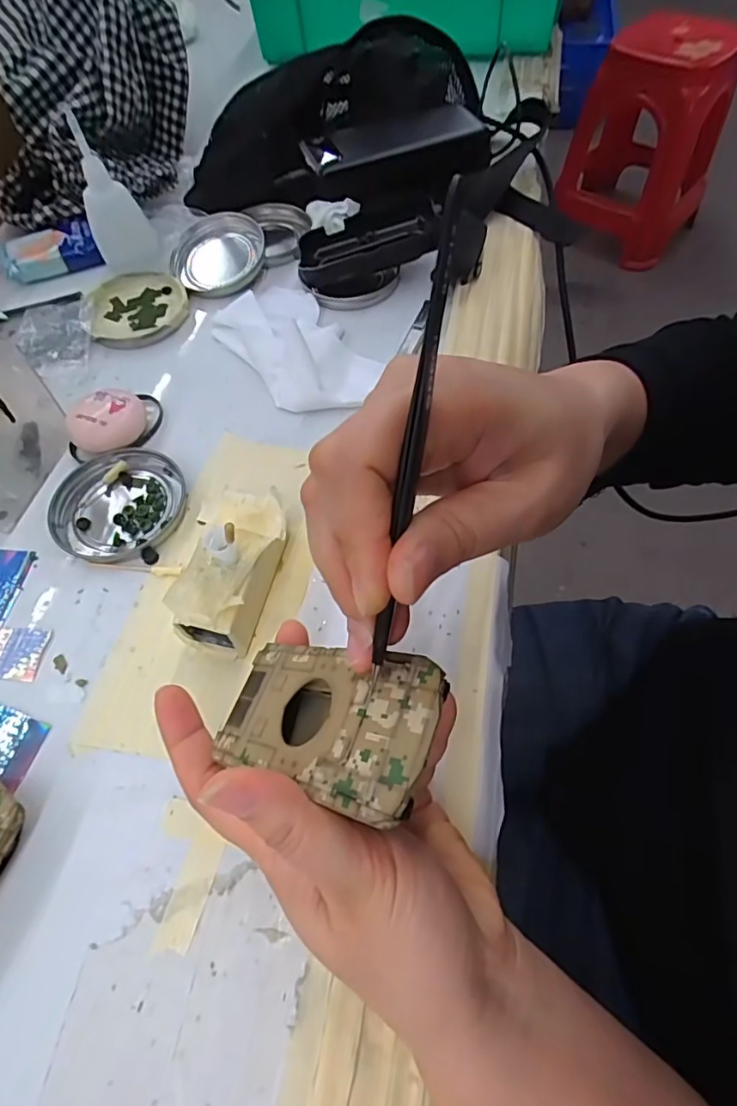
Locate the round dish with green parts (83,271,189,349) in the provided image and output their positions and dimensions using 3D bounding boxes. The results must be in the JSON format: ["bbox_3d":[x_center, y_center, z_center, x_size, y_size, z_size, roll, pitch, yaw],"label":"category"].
[{"bbox_3d":[-0.179,-0.191,0.414,0.074,0.010,0.079,-1,61,2],"label":"round dish with green parts"}]

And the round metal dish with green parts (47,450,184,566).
[{"bbox_3d":[-0.152,-0.030,0.323,0.075,0.009,0.076,-2,60,3],"label":"round metal dish with green parts"}]

